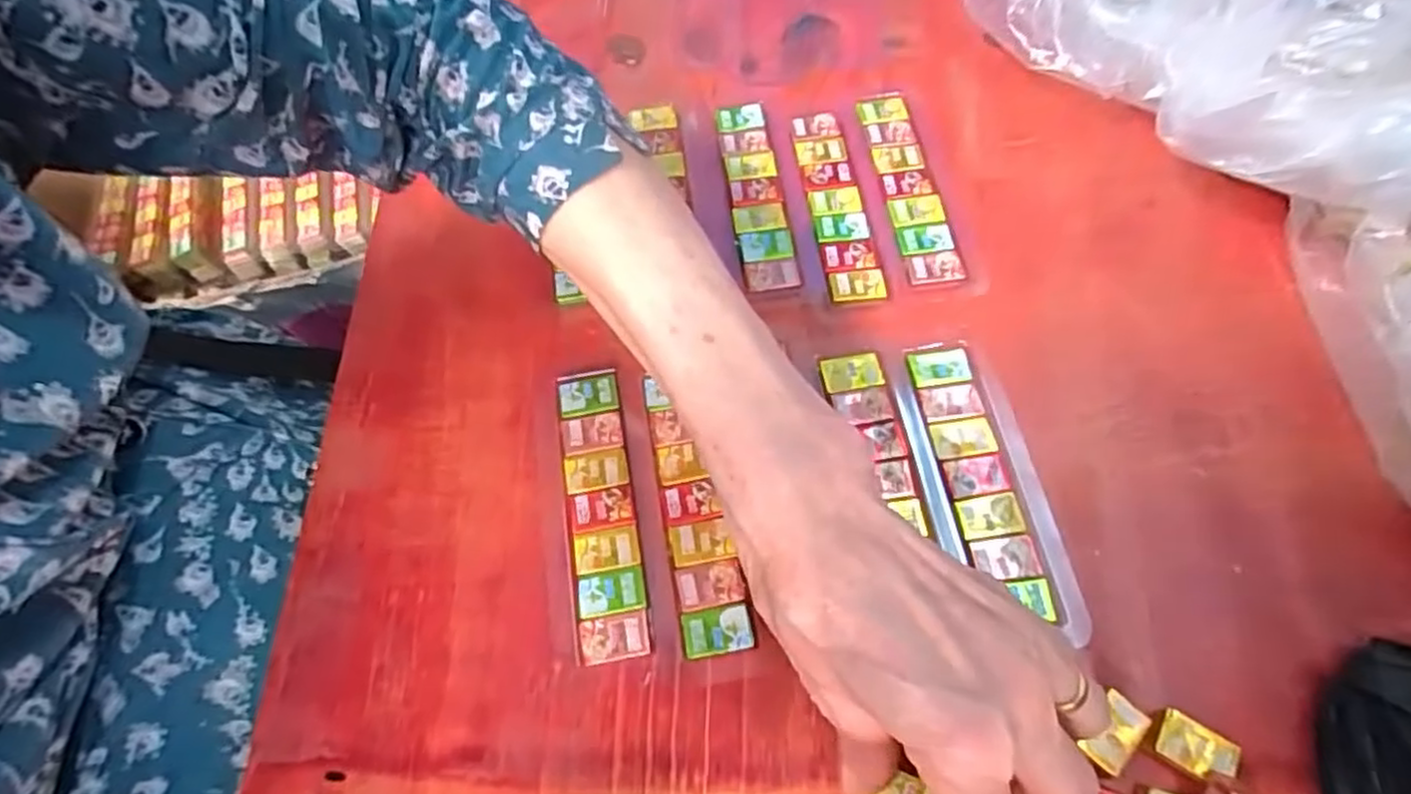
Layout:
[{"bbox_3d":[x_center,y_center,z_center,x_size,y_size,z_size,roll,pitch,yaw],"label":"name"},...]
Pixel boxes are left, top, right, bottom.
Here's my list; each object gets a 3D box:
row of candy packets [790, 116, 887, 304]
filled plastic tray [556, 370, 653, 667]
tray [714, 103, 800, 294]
[{"bbox_3d":[0.064,-0.098,0.354,0.027,0.004,0.118,-6,64,-1],"label":"row of candy packets"},{"bbox_3d":[-0.043,0.046,0.292,0.028,0.008,0.120,-10,64,-3],"label":"filled plastic tray"},{"bbox_3d":[0.025,-0.103,0.359,0.027,0.004,0.119,-7,64,-1],"label":"tray"}]

